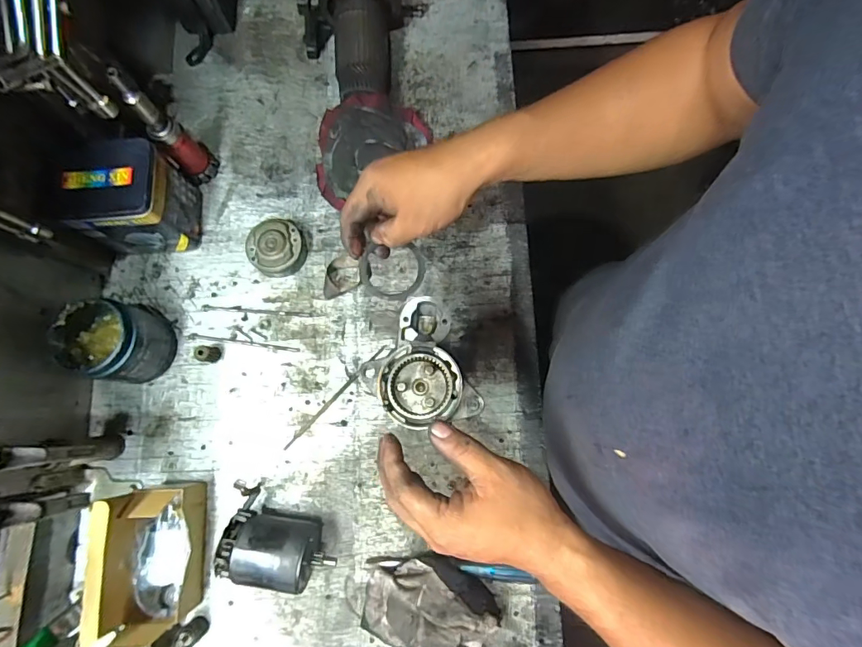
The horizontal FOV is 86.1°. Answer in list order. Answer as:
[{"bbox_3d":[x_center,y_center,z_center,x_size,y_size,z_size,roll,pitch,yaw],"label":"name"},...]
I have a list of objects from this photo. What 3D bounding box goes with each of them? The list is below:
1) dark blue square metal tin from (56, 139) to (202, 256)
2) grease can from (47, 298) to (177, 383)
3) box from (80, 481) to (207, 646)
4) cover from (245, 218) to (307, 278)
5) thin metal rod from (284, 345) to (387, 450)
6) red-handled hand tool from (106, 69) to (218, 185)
[{"bbox_3d":[-0.370,-0.154,0.578,0.113,0.125,0.099,-5,78,-1],"label":"dark blue square metal tin"},{"bbox_3d":[-0.371,0.020,0.552,0.086,0.096,0.089,0,78,0],"label":"grease can"},{"bbox_3d":[-0.303,0.256,0.500,0.084,0.107,0.145,0,78,0],"label":"box"},{"bbox_3d":[-0.205,-0.100,0.612,0.072,0.036,0.067,0,78,0],"label":"cover"},{"bbox_3d":[-0.121,0.093,0.590,0.007,0.004,0.177,43,81,8],"label":"thin metal rod"},{"bbox_3d":[-0.325,-0.240,0.567,0.045,0.182,0.053,-38,80,-8],"label":"red-handled hand tool"}]

